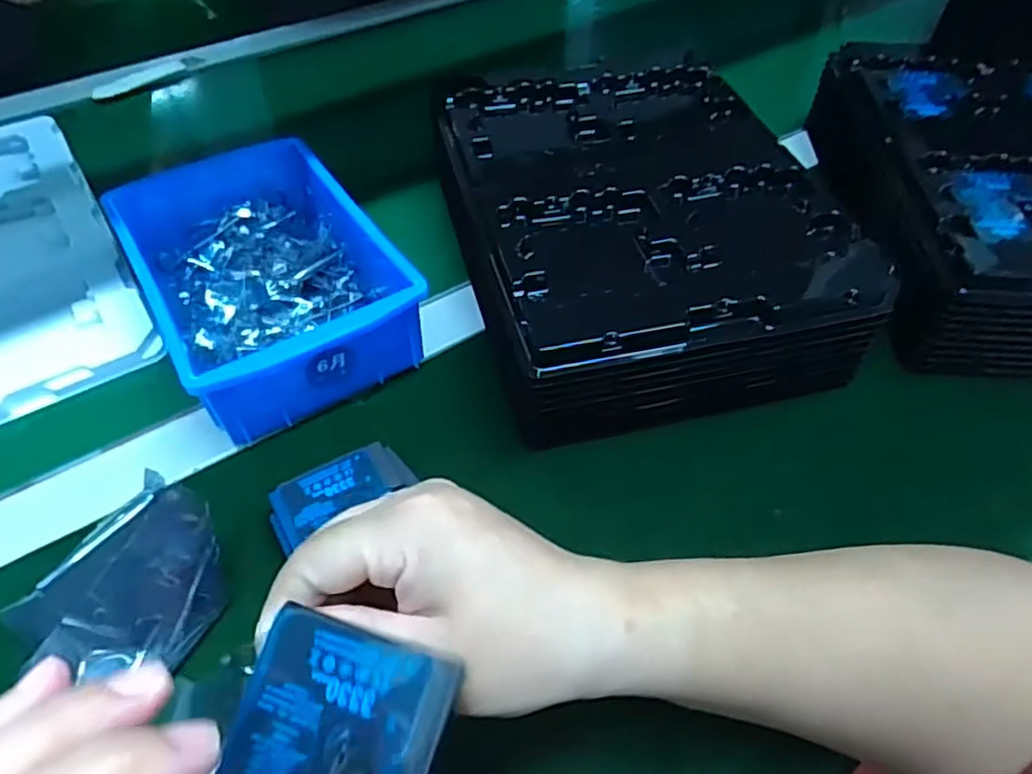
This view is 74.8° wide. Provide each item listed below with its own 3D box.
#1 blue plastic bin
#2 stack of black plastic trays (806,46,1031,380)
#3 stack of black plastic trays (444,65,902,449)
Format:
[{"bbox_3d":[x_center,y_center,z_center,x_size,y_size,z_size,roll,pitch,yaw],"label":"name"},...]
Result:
[{"bbox_3d":[-0.155,-0.070,0.419,0.126,0.064,0.197,-26,56,-21],"label":"blue plastic bin"},{"bbox_3d":[0.348,-0.133,0.467,0.223,0.075,0.291,4,51,2],"label":"stack of black plastic trays"},{"bbox_3d":[0.079,-0.106,0.445,0.210,0.081,0.275,-9,51,-8],"label":"stack of black plastic trays"}]

